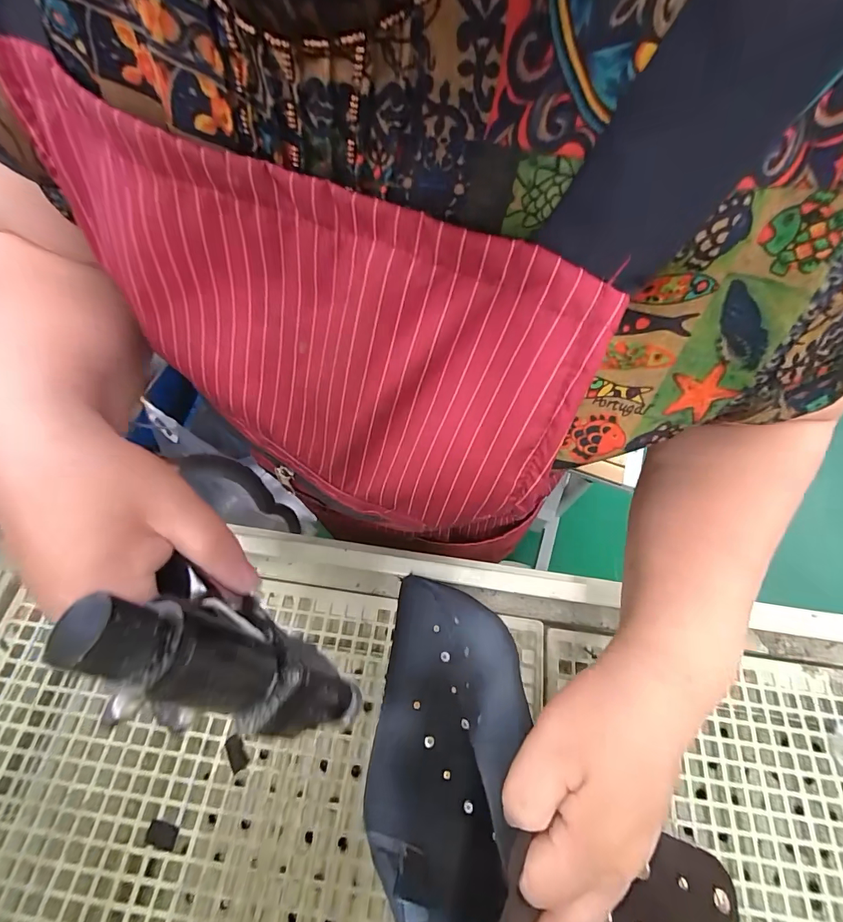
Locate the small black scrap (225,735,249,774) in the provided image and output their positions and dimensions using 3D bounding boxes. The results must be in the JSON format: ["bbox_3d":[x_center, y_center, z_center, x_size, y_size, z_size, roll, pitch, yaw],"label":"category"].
[{"bbox_3d":[-0.135,0.212,0.296,0.011,0.004,0.022,-27,67,-14],"label":"small black scrap"}]

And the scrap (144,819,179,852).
[{"bbox_3d":[-0.177,0.256,0.279,0.021,0.004,0.012,20,43,-2],"label":"scrap"}]

